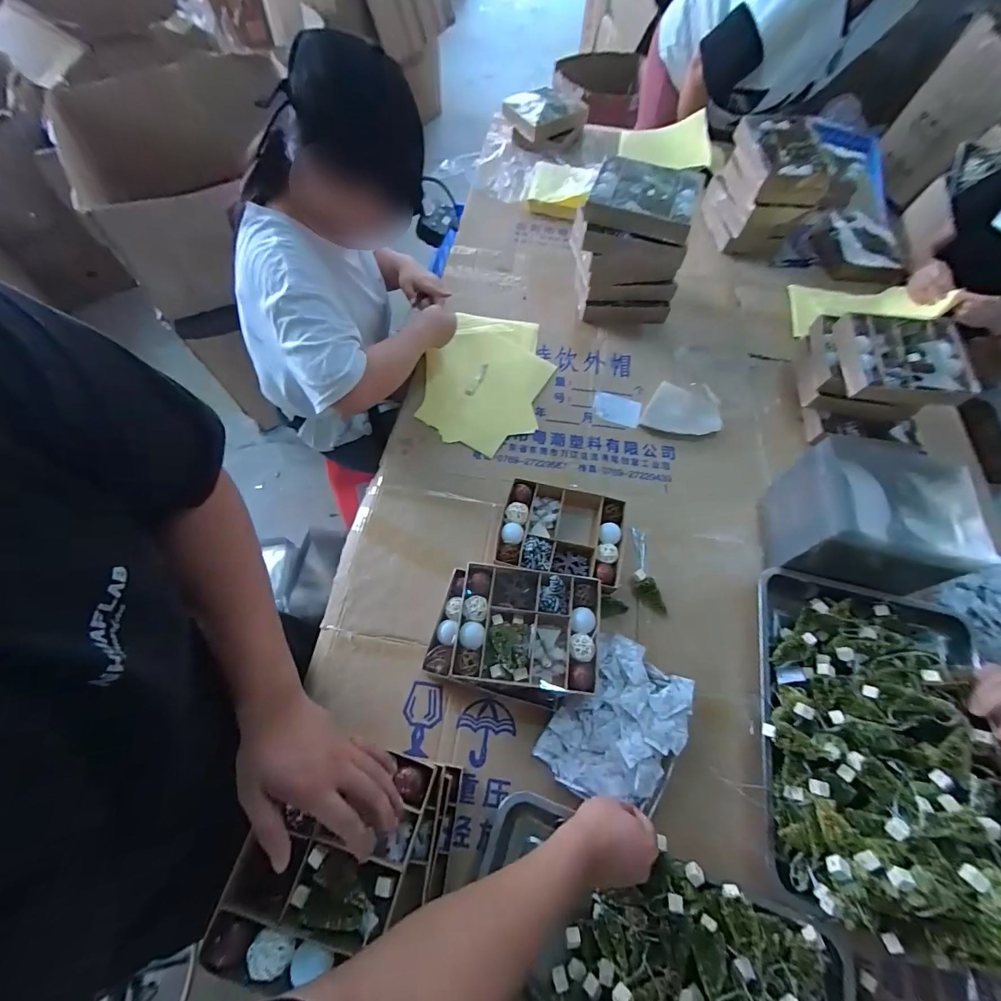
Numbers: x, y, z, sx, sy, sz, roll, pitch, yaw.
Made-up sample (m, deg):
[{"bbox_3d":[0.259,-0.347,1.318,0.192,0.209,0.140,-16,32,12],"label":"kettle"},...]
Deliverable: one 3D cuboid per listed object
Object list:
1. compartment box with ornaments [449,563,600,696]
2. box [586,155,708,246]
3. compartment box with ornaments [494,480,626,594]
[{"bbox_3d":[0.041,0.190,0.647,0.206,0.041,0.172,8,65,0],"label":"compartment box with ornaments"},{"bbox_3d":[0.283,-0.596,0.851,0.201,0.054,0.170,19,65,5],"label":"box"},{"bbox_3d":[0.106,0.060,0.756,0.213,0.040,0.179,11,65,2],"label":"compartment box with ornaments"}]

